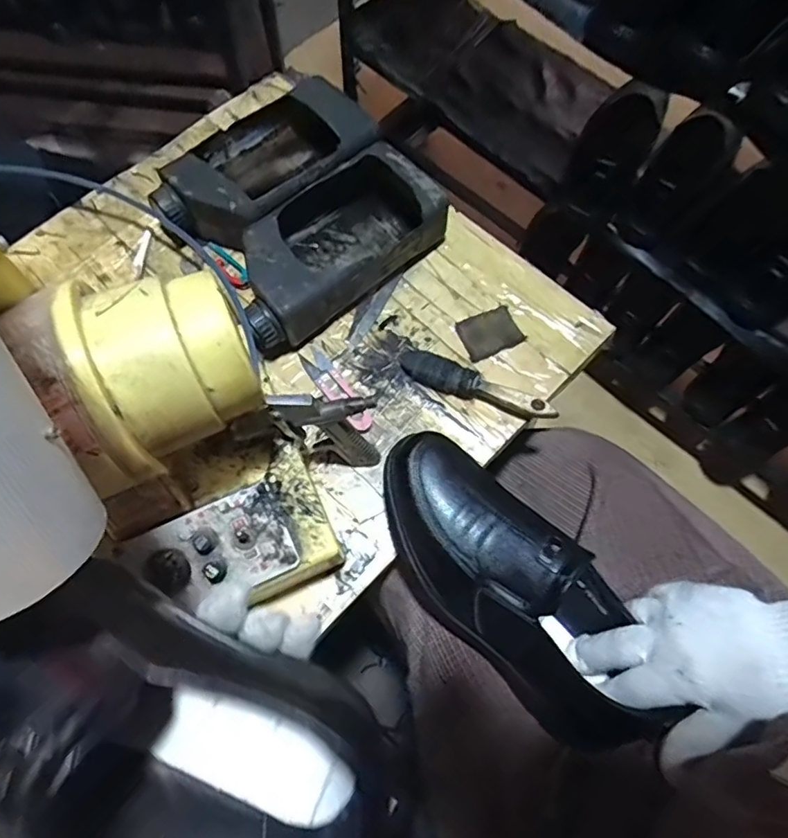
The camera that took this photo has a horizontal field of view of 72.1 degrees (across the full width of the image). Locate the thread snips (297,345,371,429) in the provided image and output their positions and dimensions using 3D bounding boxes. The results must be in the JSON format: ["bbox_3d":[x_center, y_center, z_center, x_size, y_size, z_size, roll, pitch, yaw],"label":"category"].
[{"bbox_3d":[-0.054,-0.029,0.501,0.022,0.013,0.099,-35,75,-13],"label":"thread snips"}]

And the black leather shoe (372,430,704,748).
[{"bbox_3d":[0.084,0.121,0.404,0.106,0.097,0.251,-36,78,-13],"label":"black leather shoe"}]

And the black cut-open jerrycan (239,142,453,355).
[{"bbox_3d":[-0.065,-0.169,0.527,0.216,0.063,0.118,-40,76,-14],"label":"black cut-open jerrycan"}]

